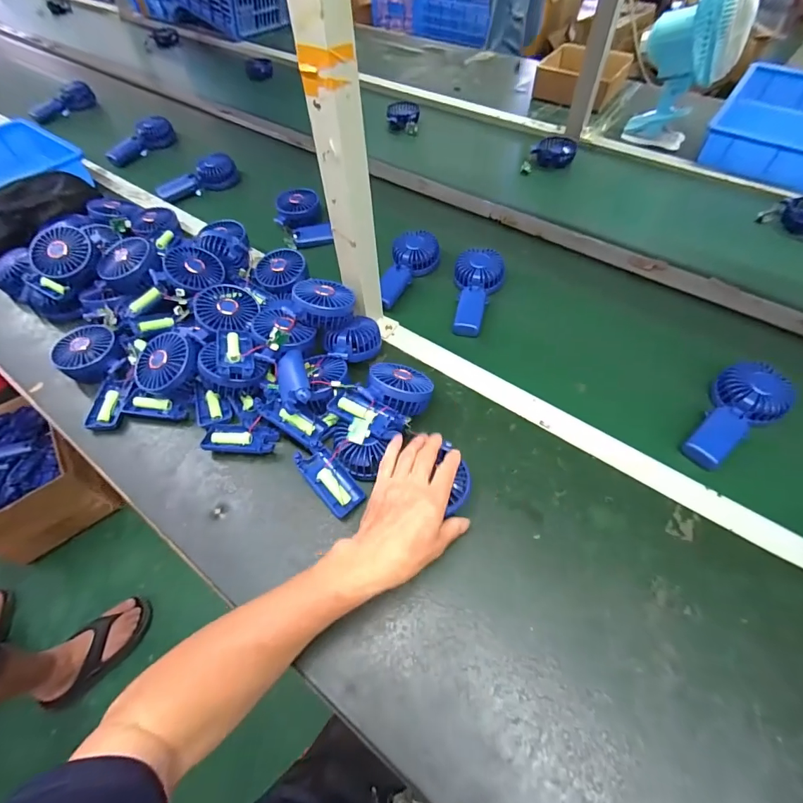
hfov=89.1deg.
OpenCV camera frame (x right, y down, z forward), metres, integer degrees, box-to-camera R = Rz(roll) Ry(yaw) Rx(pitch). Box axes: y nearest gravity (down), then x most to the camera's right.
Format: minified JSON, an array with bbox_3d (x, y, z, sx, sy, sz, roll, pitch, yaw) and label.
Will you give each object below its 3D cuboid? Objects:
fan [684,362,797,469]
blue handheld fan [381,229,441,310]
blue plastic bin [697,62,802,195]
[{"bbox_3d":[0.441,0.020,0.544,0.178,0.035,0.080,-44,64,-11],"label":"fan"},{"bbox_3d":[0.004,-0.234,0.735,0.081,0.041,0.168,26,75,18],"label":"blue handheld fan"},{"bbox_3d":[0.875,-0.628,0.918,0.279,0.094,0.431,31,63,21],"label":"blue plastic bin"}]

